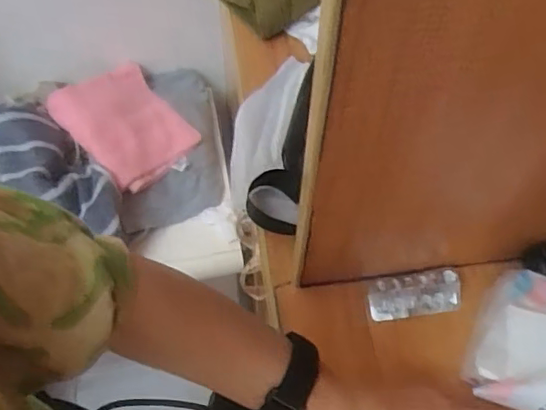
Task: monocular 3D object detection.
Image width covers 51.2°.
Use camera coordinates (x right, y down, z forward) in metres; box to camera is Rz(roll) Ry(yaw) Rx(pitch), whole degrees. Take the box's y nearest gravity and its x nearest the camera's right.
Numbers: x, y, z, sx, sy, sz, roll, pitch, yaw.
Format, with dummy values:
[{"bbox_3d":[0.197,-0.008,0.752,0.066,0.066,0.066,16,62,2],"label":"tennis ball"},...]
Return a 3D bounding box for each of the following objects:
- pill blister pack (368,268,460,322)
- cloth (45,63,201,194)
[{"bbox_3d":[0.127,0.080,0.515,0.082,0.012,0.039,-8,60,-5],"label":"pill blister pack"},{"bbox_3d":[-0.239,-0.135,0.938,0.174,0.030,0.208,-33,80,-37],"label":"cloth"}]

